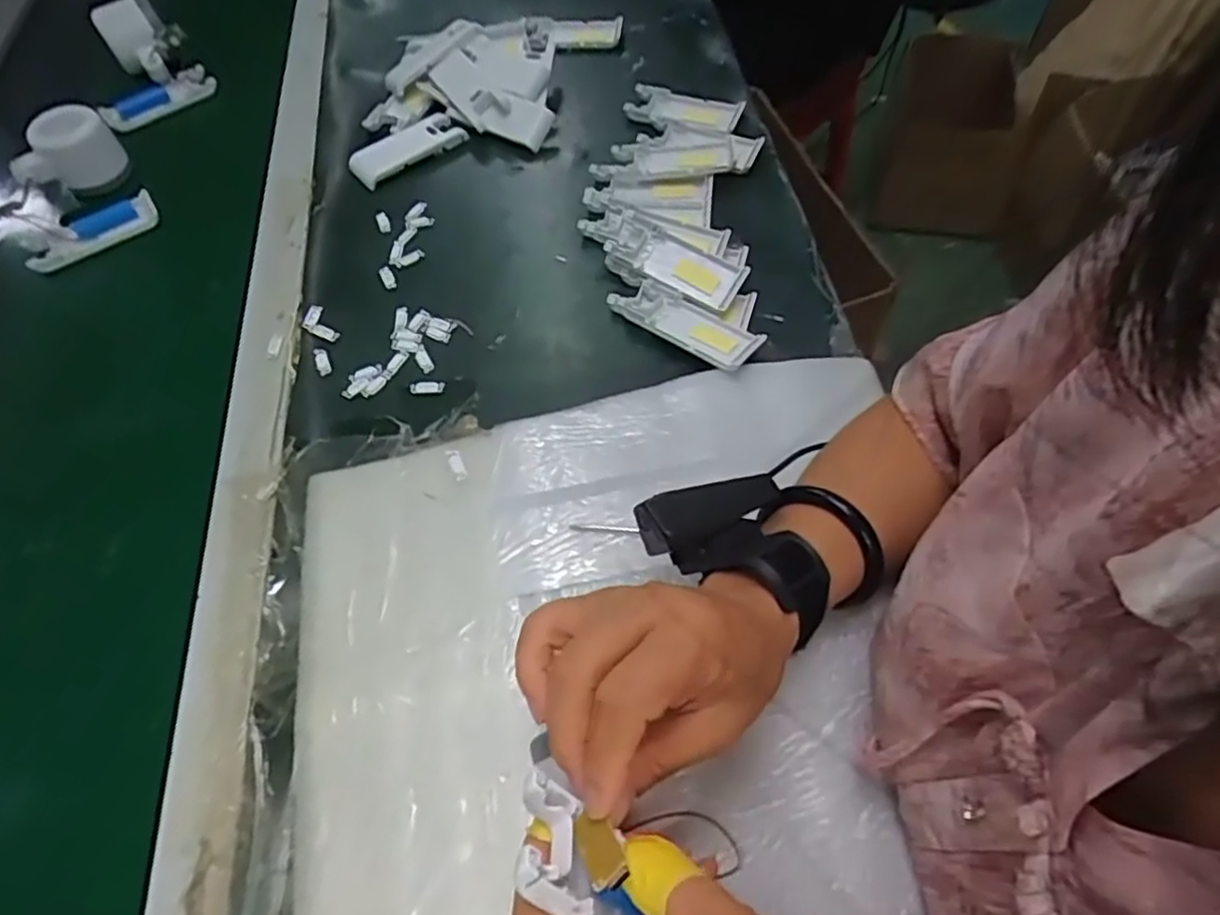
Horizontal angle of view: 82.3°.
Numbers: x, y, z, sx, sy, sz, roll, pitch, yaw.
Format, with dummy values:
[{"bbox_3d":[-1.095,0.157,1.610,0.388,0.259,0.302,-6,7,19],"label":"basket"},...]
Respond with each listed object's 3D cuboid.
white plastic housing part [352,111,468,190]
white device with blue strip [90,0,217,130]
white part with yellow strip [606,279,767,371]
[{"bbox_3d":[-0.182,-0.277,0.626,0.100,0.011,0.041,-35,63,-17],"label":"white plastic housing part"},{"bbox_3d":[-0.461,-0.388,0.679,0.102,0.060,0.102,-30,62,-15],"label":"white device with blue strip"},{"bbox_3d":[0.053,-0.100,0.507,0.114,0.012,0.040,34,66,21],"label":"white part with yellow strip"}]

